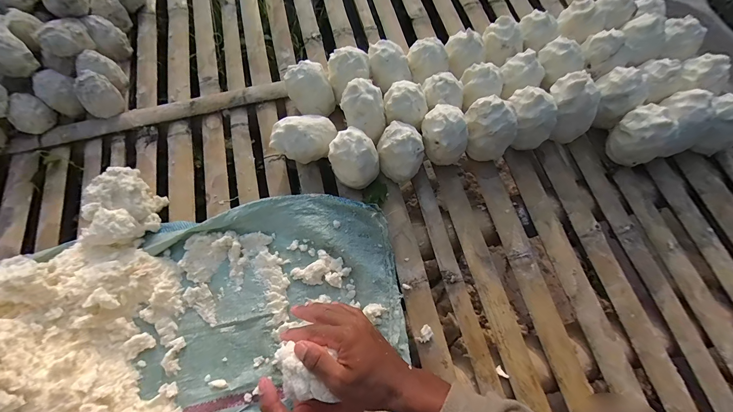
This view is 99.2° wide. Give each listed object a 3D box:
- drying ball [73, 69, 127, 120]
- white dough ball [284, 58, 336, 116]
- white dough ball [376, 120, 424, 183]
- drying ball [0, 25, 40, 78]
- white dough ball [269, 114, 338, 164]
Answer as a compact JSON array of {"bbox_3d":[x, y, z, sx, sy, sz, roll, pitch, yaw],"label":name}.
[{"bbox_3d":[-0.521,-0.214,0.609,0.054,0.073,0.069,35,69,13],"label":"drying ball"},{"bbox_3d":[-0.106,-0.218,0.602,0.080,0.100,0.078,1,66,-1],"label":"white dough ball"},{"bbox_3d":[0.060,-0.095,0.554,0.078,0.091,0.079,1,66,-1],"label":"white dough ball"},{"bbox_3d":[-0.648,-0.274,0.552,0.058,0.074,0.068,42,71,16],"label":"drying ball"},{"bbox_3d":[-0.113,-0.118,0.574,0.119,0.088,0.069,-21,68,-10],"label":"white dough ball"}]

